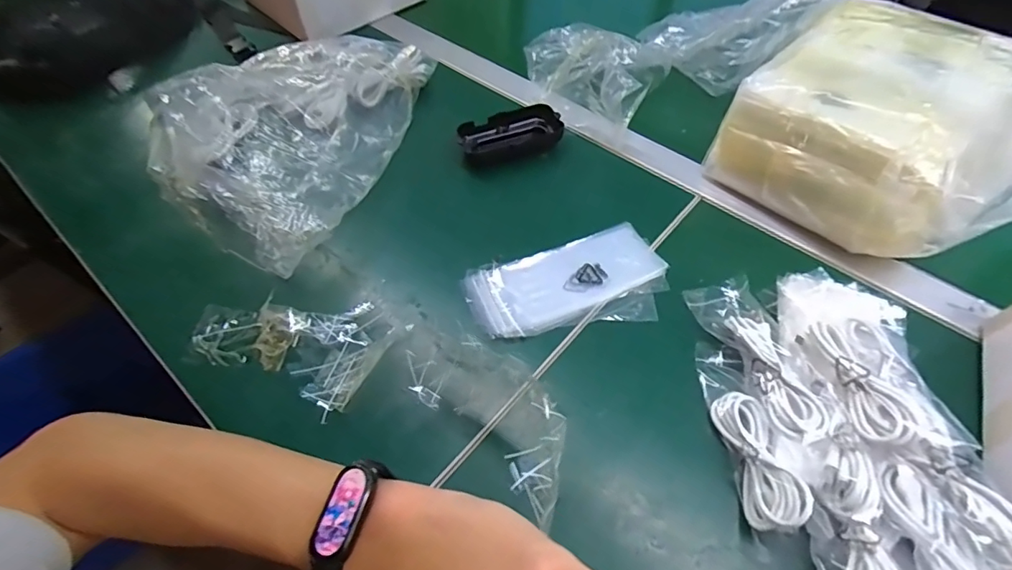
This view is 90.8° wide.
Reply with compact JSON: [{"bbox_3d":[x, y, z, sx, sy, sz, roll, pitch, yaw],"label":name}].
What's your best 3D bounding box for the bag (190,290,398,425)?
[{"bbox_3d":[-0.173,0.036,0.407,0.167,0.017,0.096,24,59,16],"label":"bag"}]

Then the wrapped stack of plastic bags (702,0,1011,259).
[{"bbox_3d":[0.350,-0.142,0.456,0.218,0.131,0.229,-37,63,-22],"label":"wrapped stack of plastic bags"}]

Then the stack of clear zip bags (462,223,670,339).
[{"bbox_3d":[0.056,0.002,0.437,0.171,0.011,0.095,-17,57,-10],"label":"stack of clear zip bags"}]

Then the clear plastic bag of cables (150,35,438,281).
[{"bbox_3d":[-0.216,-0.168,0.495,0.185,0.117,0.320,11,56,8],"label":"clear plastic bag of cables"}]

